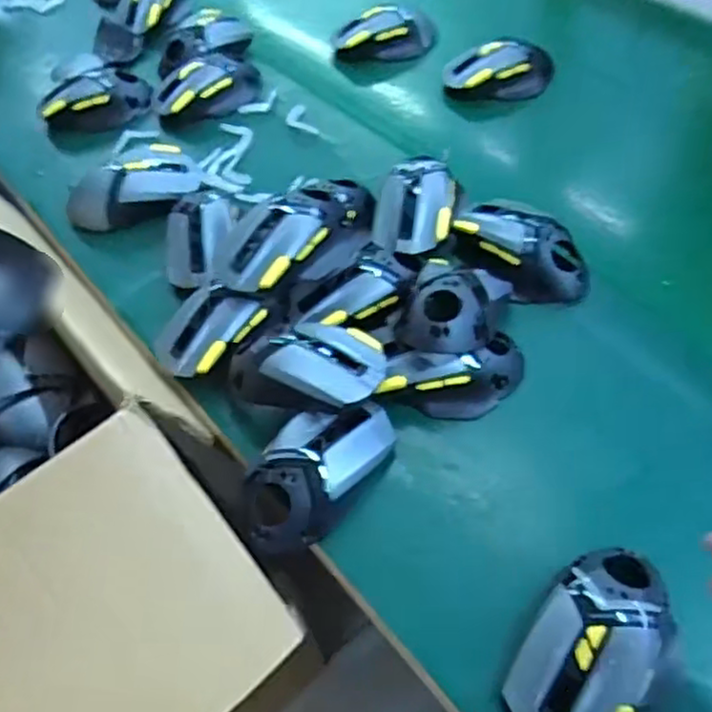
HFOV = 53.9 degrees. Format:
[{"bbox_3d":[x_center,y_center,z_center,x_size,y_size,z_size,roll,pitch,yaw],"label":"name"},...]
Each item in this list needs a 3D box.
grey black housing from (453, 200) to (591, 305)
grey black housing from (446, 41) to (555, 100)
[{"bbox_3d":[0.131,-0.085,0.550,0.073,0.042,0.108,-32,58,-18],"label":"grey black housing"},{"bbox_3d":[0.148,-0.287,0.715,0.117,0.042,0.056,-17,55,-8],"label":"grey black housing"}]

